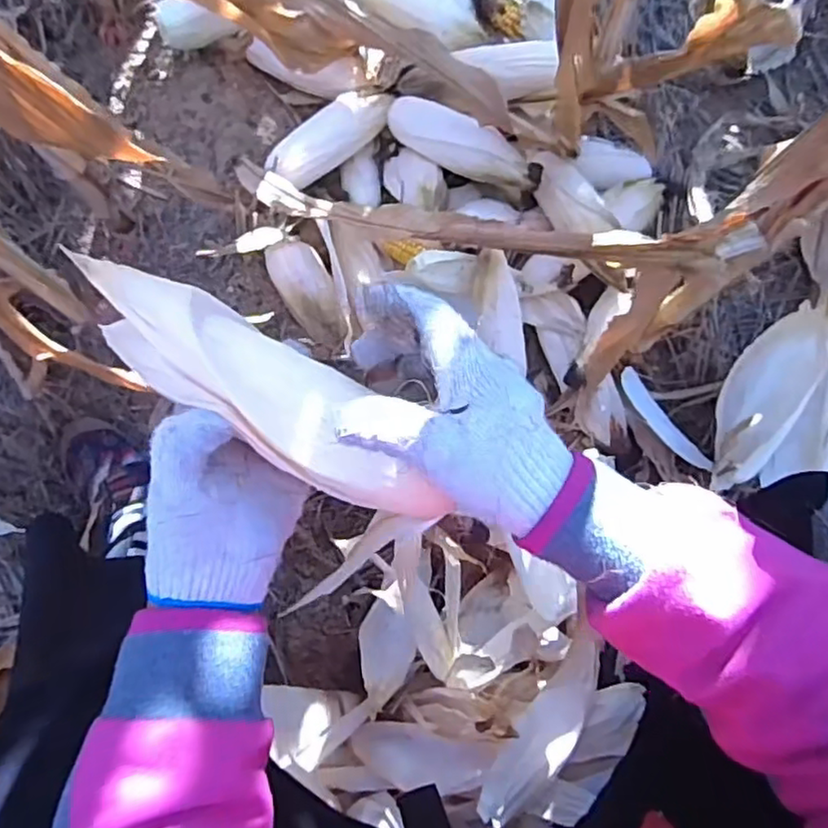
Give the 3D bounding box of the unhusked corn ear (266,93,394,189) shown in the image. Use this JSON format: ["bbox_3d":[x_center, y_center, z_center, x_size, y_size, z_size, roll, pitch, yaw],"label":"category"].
[{"bbox_3d":[-0.103,-0.346,0.823,0.180,0.052,0.061,-41,83,-7],"label":"unhusked corn ear"}]

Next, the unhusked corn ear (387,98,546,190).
[{"bbox_3d":[0.057,-0.326,0.793,0.209,0.062,0.047,34,81,5],"label":"unhusked corn ear"}]

